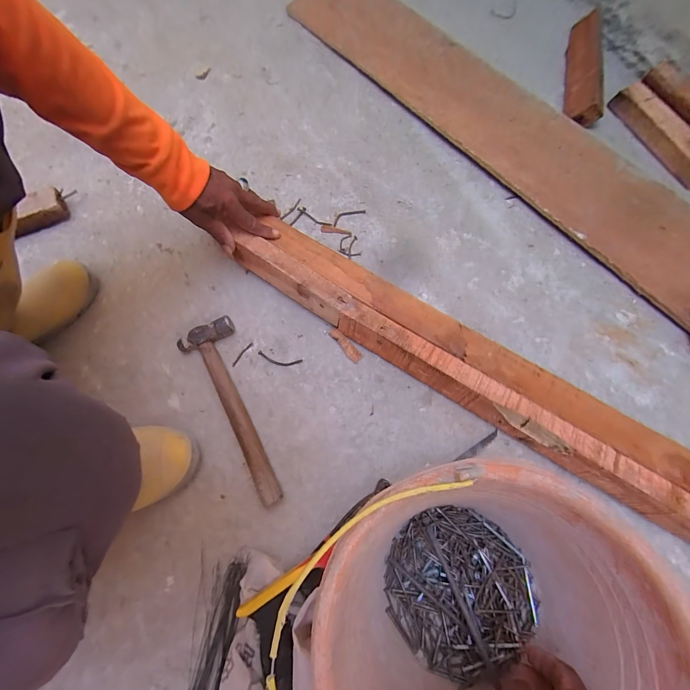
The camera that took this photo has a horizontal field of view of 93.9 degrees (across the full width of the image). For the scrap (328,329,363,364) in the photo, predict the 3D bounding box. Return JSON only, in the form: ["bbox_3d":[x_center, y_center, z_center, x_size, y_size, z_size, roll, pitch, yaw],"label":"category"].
[{"bbox_3d":[0.001,0.000,0.506,0.018,0.008,0.064,-39,76,-9],"label":"scrap"}]

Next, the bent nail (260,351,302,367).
[{"bbox_3d":[-0.105,0.024,0.513,0.072,0.004,0.016,12,74,6],"label":"bent nail"}]

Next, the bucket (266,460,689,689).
[{"bbox_3d":[0.119,0.248,0.325,0.270,0.222,0.245,14,74,6],"label":"bucket"}]

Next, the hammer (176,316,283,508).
[{"bbox_3d":[-0.164,0.097,0.479,0.081,0.030,0.280,-25,74,-5],"label":"hammer"}]

